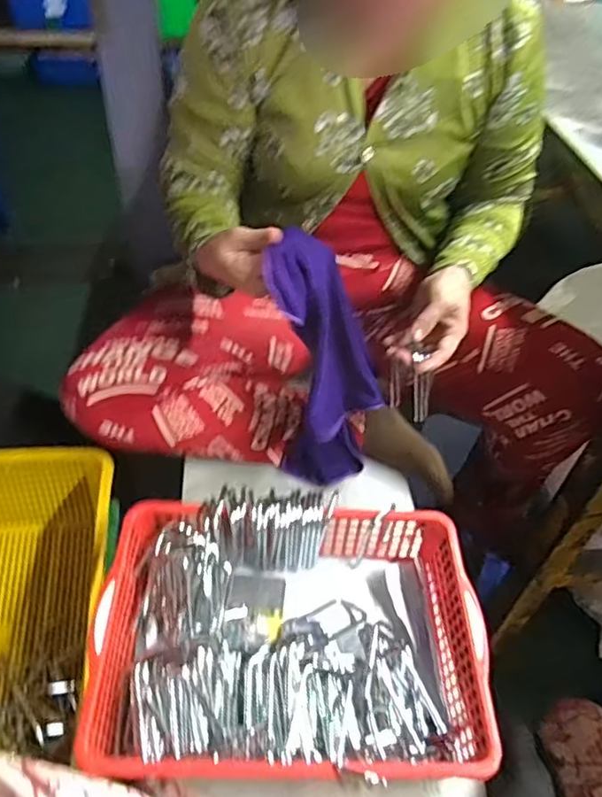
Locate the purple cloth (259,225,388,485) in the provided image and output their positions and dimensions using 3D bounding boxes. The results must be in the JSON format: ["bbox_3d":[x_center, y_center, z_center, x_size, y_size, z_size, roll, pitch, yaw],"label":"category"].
[{"bbox_3d":[0.027,-0.020,0.702,0.127,0.326,0.087,4,46,0],"label":"purple cloth"}]

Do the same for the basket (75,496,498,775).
[{"bbox_3d":[-0.011,0.241,0.626,0.363,0.098,0.253,3,46,-1],"label":"basket"}]

